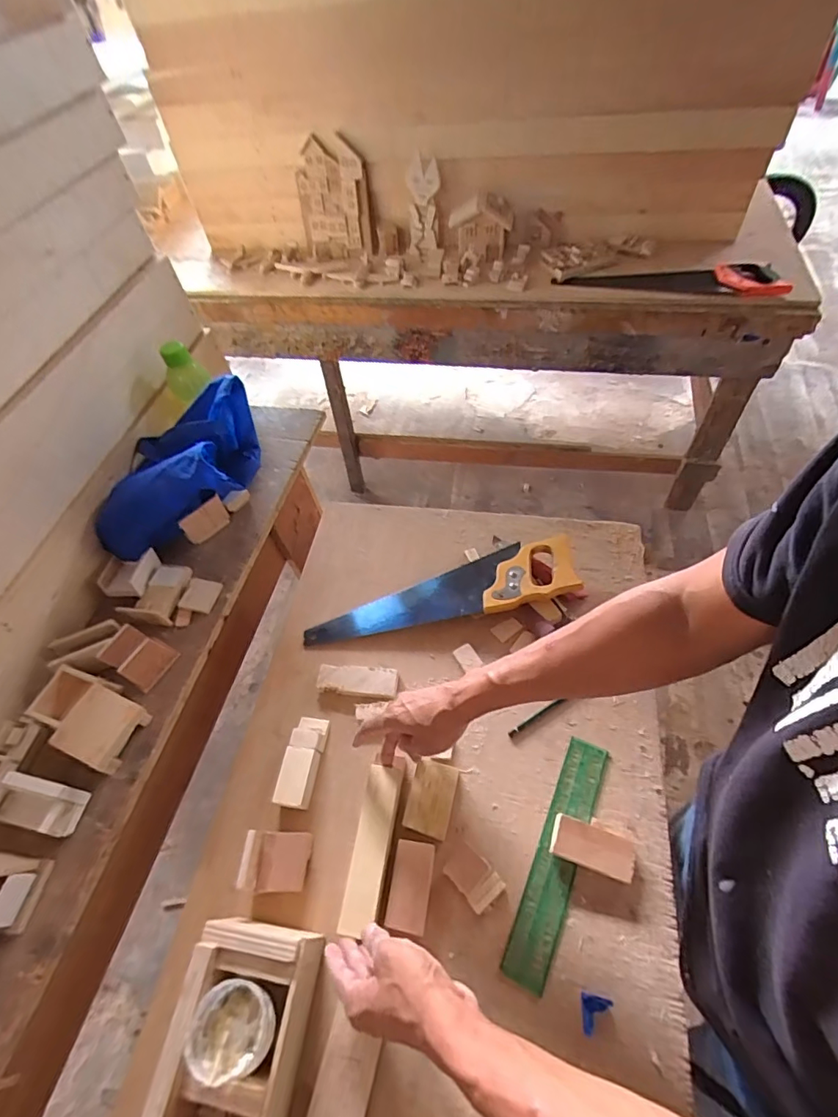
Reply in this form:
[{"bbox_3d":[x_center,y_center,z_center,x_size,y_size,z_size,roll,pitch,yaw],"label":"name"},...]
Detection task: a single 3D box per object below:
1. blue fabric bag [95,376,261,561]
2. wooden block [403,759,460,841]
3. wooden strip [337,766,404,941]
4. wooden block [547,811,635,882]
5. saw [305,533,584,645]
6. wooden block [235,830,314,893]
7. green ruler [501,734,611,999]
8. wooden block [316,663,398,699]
[{"bbox_3d":[-0.377,-0.138,0.770,0.248,0.186,0.178,-7,55,3],"label":"blue fabric bag"},{"bbox_3d":[0.015,0.285,0.589,0.050,0.013,0.079,11,57,13],"label":"wooden block"},{"bbox_3d":[-0.053,0.318,0.548,0.040,0.011,0.160,7,61,10],"label":"wooden strip"},{"bbox_3d":[0.189,0.316,0.539,0.084,0.023,0.041,15,58,15],"label":"wooden block"},{"bbox_3d":[0.028,0.040,0.732,0.408,0.050,0.113,-8,55,-1],"label":"saw"},{"bbox_3d":[-0.161,0.339,0.553,0.068,0.040,0.059,-3,55,3],"label":"wooden block"},{"bbox_3d":[0.158,0.328,0.552,0.046,0.009,0.251,20,59,18],"label":"green ruler"},{"bbox_3d":[-0.085,0.169,0.679,0.109,0.014,0.040,3,55,7],"label":"wooden block"}]

